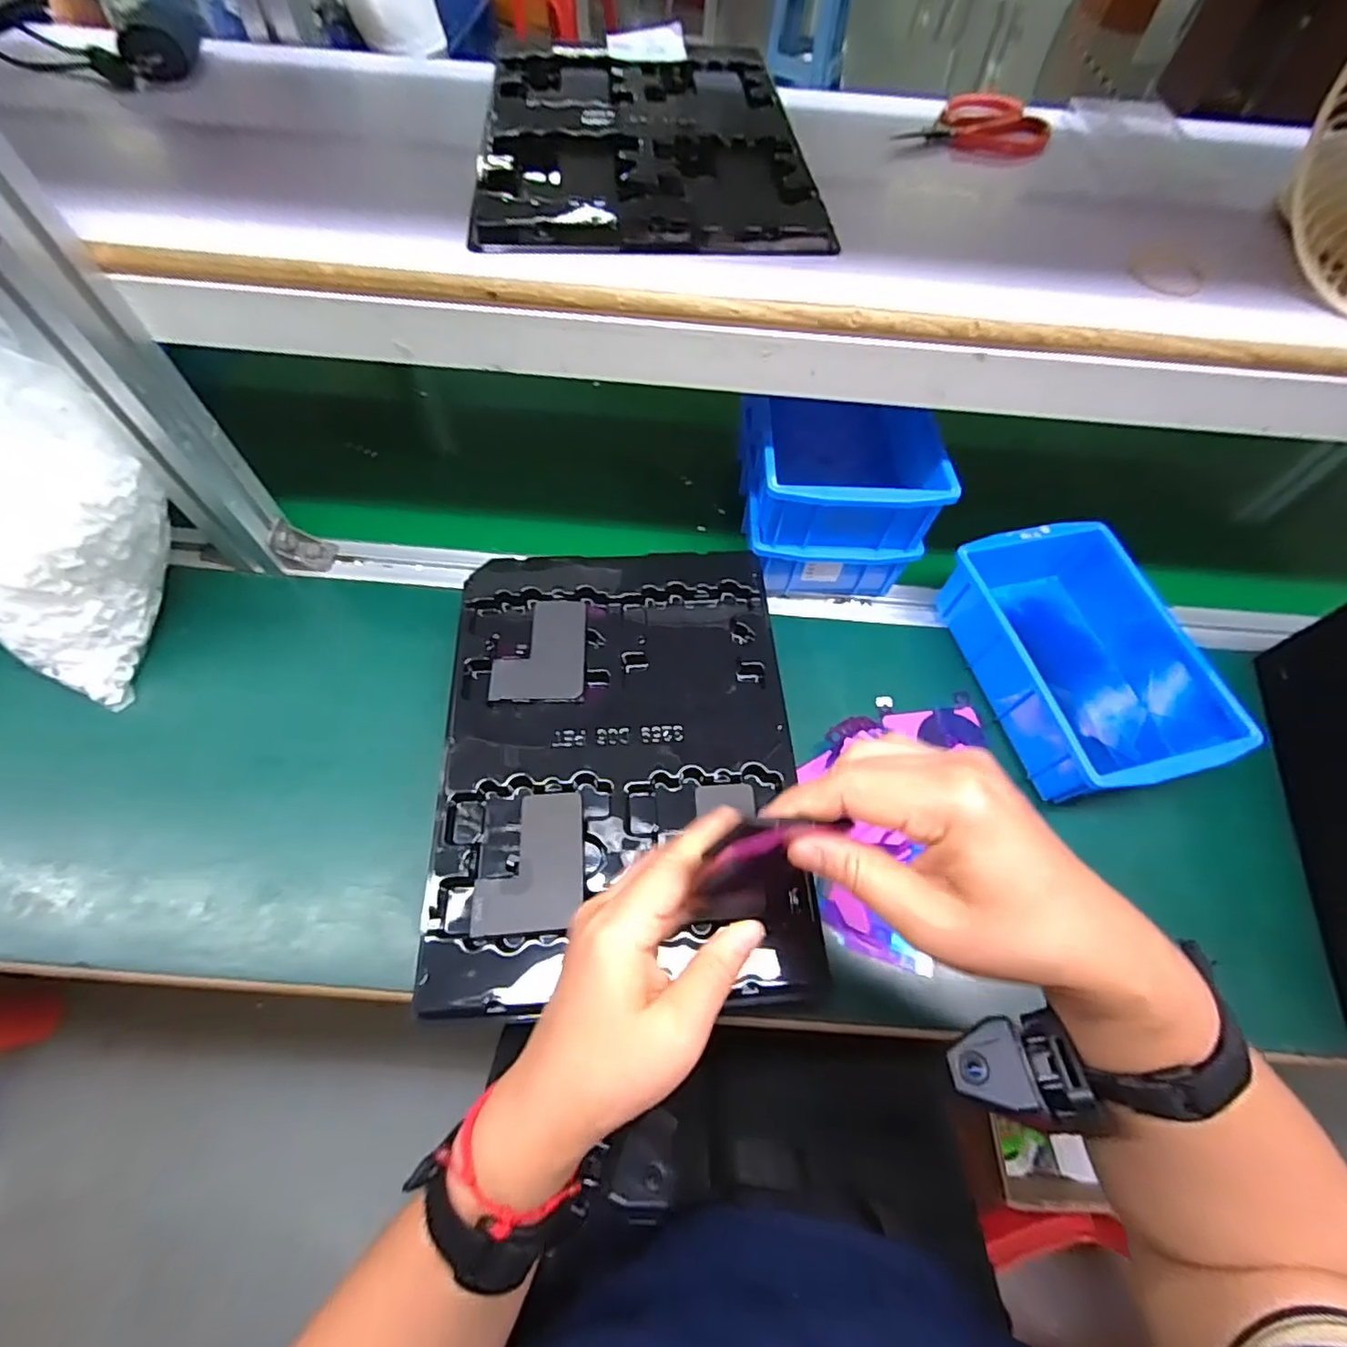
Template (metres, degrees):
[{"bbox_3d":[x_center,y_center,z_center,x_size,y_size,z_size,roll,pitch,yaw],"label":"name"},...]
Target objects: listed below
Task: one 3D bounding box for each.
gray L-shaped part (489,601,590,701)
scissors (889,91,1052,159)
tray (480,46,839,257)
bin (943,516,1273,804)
[{"bbox_3d":[-0.090,-0.018,0.411,0.060,0.004,0.078,0,60,-3],"label":"gray L-shaped part"},{"bbox_3d":[0.217,-0.412,0.455,0.115,0.017,0.068,-10,61,-9],"label":"scissors"},{"bbox_3d":[-0.020,-0.368,0.411,0.207,0.012,0.287,-3,62,-5],"label":"tray"},{"bbox_3d":[0.310,-0.012,0.466,0.135,0.071,0.199,-12,61,-10],"label":"bin"}]

